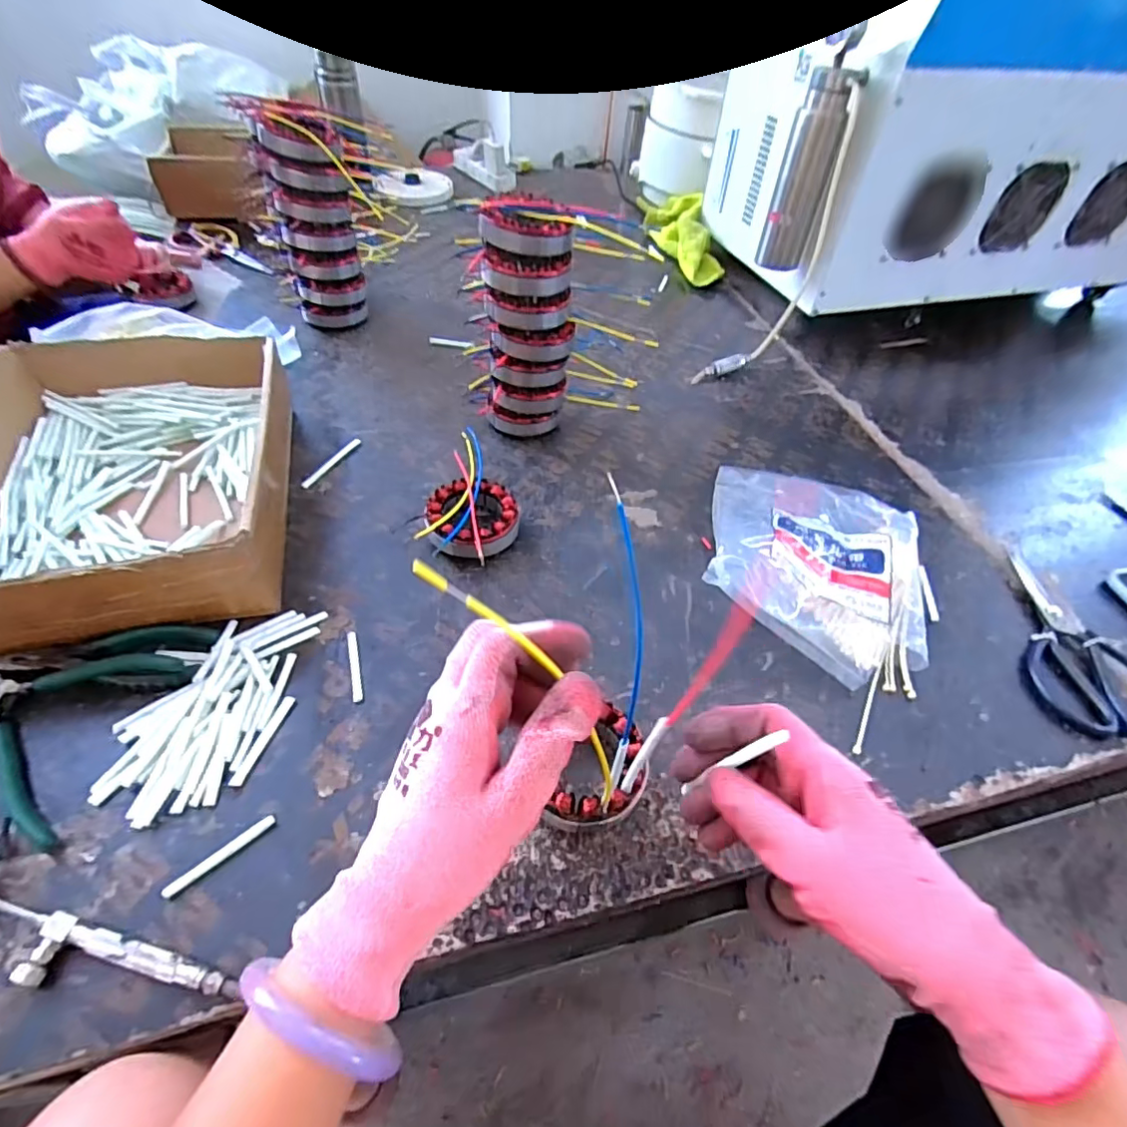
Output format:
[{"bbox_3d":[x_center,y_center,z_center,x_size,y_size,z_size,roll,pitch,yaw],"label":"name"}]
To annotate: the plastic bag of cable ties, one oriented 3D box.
[{"bbox_3d":[0.234,-0.005,0.511,0.202,0.065,0.291,17,49,10],"label":"plastic bag of cable ties"}]

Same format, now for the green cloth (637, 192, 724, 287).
[{"bbox_3d":[0.212,-0.619,1.047,0.095,0.072,0.336,-3,49,-7],"label":"green cloth"}]

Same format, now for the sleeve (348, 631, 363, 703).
[{"bbox_3d":[-0.163,0.079,0.439,0.007,0.004,0.062,-11,50,-14],"label":"sleeve"}]

